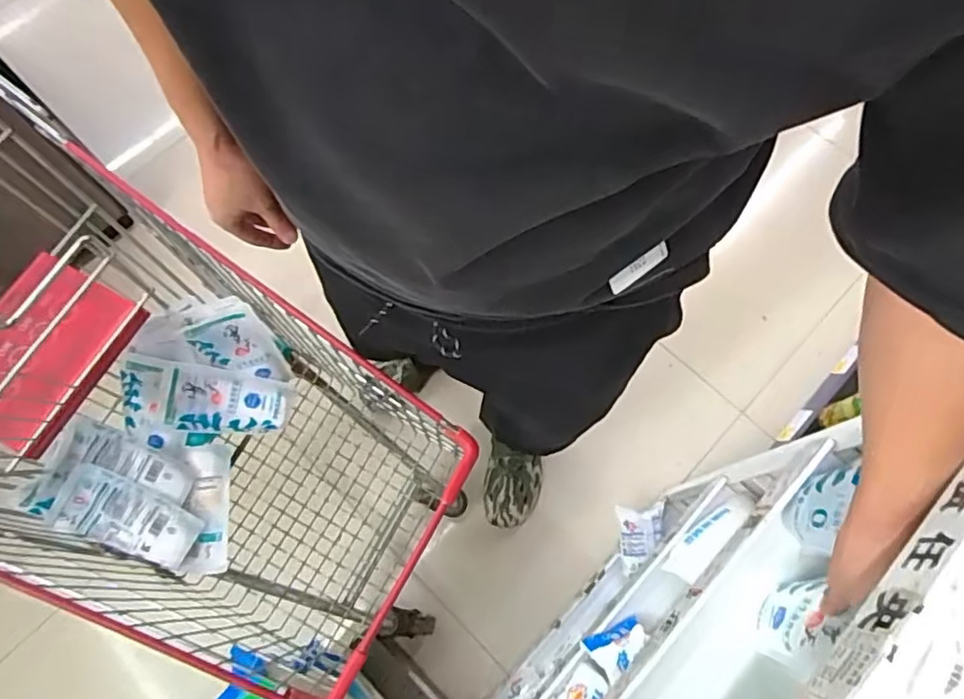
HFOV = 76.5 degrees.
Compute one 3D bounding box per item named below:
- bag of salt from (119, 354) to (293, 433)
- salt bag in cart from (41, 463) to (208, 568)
[{"bbox_3d":[-0.434,0.073,0.965,0.245,0.034,0.119,5,109,-15],"label":"bag of salt"},{"bbox_3d":[-0.524,0.250,0.904,0.196,0.038,0.099,27,72,-10],"label":"salt bag in cart"}]

